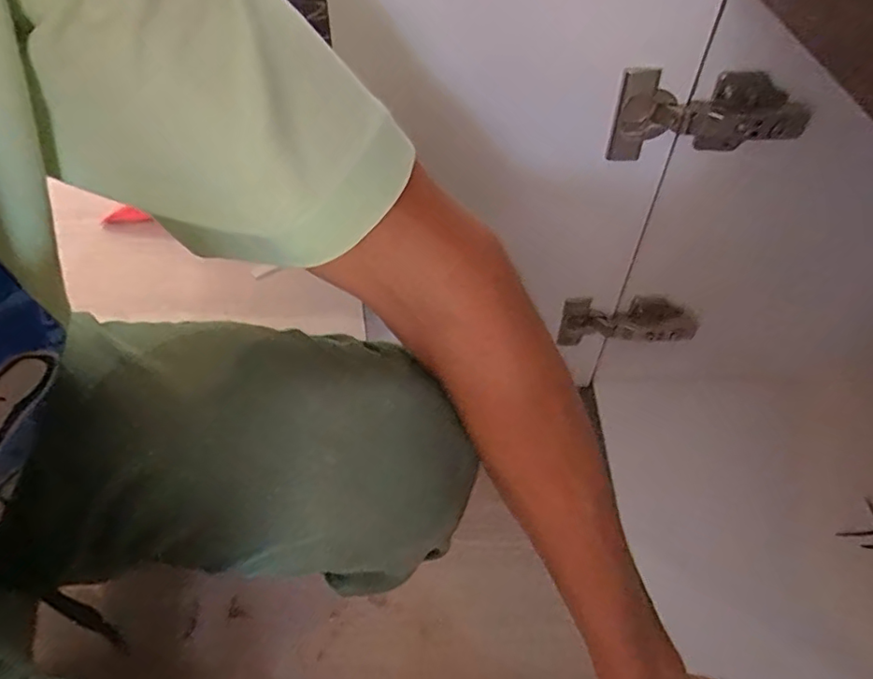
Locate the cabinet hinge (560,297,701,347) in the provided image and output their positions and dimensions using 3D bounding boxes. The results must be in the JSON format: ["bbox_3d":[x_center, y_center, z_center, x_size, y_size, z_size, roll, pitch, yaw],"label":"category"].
[{"bbox_3d":[0.176,-0.015,0.538,0.116,0.048,0.029,5,49,4],"label":"cabinet hinge"}]

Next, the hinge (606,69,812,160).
[{"bbox_3d":[0.180,-0.150,0.392,0.117,0.058,0.032,5,49,5],"label":"hinge"}]

